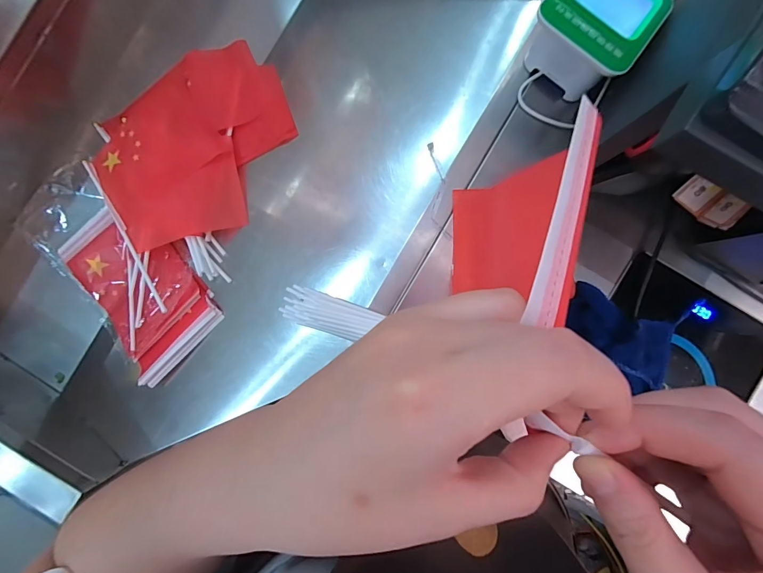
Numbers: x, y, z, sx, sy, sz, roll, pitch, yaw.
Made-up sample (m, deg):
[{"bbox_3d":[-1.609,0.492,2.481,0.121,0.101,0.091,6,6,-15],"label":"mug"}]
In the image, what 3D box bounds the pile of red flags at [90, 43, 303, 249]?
[{"bbox_3d":[-0.266,-0.202,0.524,0.304,0.030,0.260,-40,88,0],"label":"pile of red flags"}]

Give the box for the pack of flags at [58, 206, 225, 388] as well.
[{"bbox_3d":[-0.355,-0.004,0.521,0.276,0.054,0.153,44,89,2],"label":"pack of flags"}]

